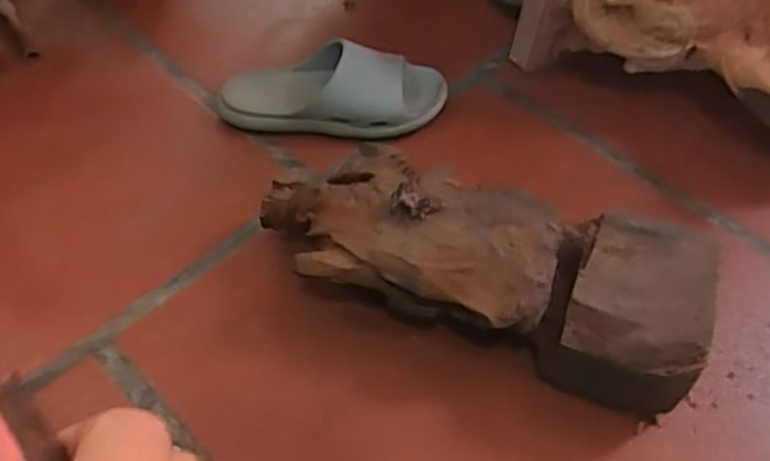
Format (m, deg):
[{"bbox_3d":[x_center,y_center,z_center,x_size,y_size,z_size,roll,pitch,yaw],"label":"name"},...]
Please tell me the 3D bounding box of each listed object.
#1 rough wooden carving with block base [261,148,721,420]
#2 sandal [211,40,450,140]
[{"bbox_3d":[0.067,0.032,0.564,0.369,0.097,0.141,17,55,12],"label":"rough wooden carving with block base"},{"bbox_3d":[-0.060,-0.154,0.742,0.252,0.067,0.095,5,52,2],"label":"sandal"}]

